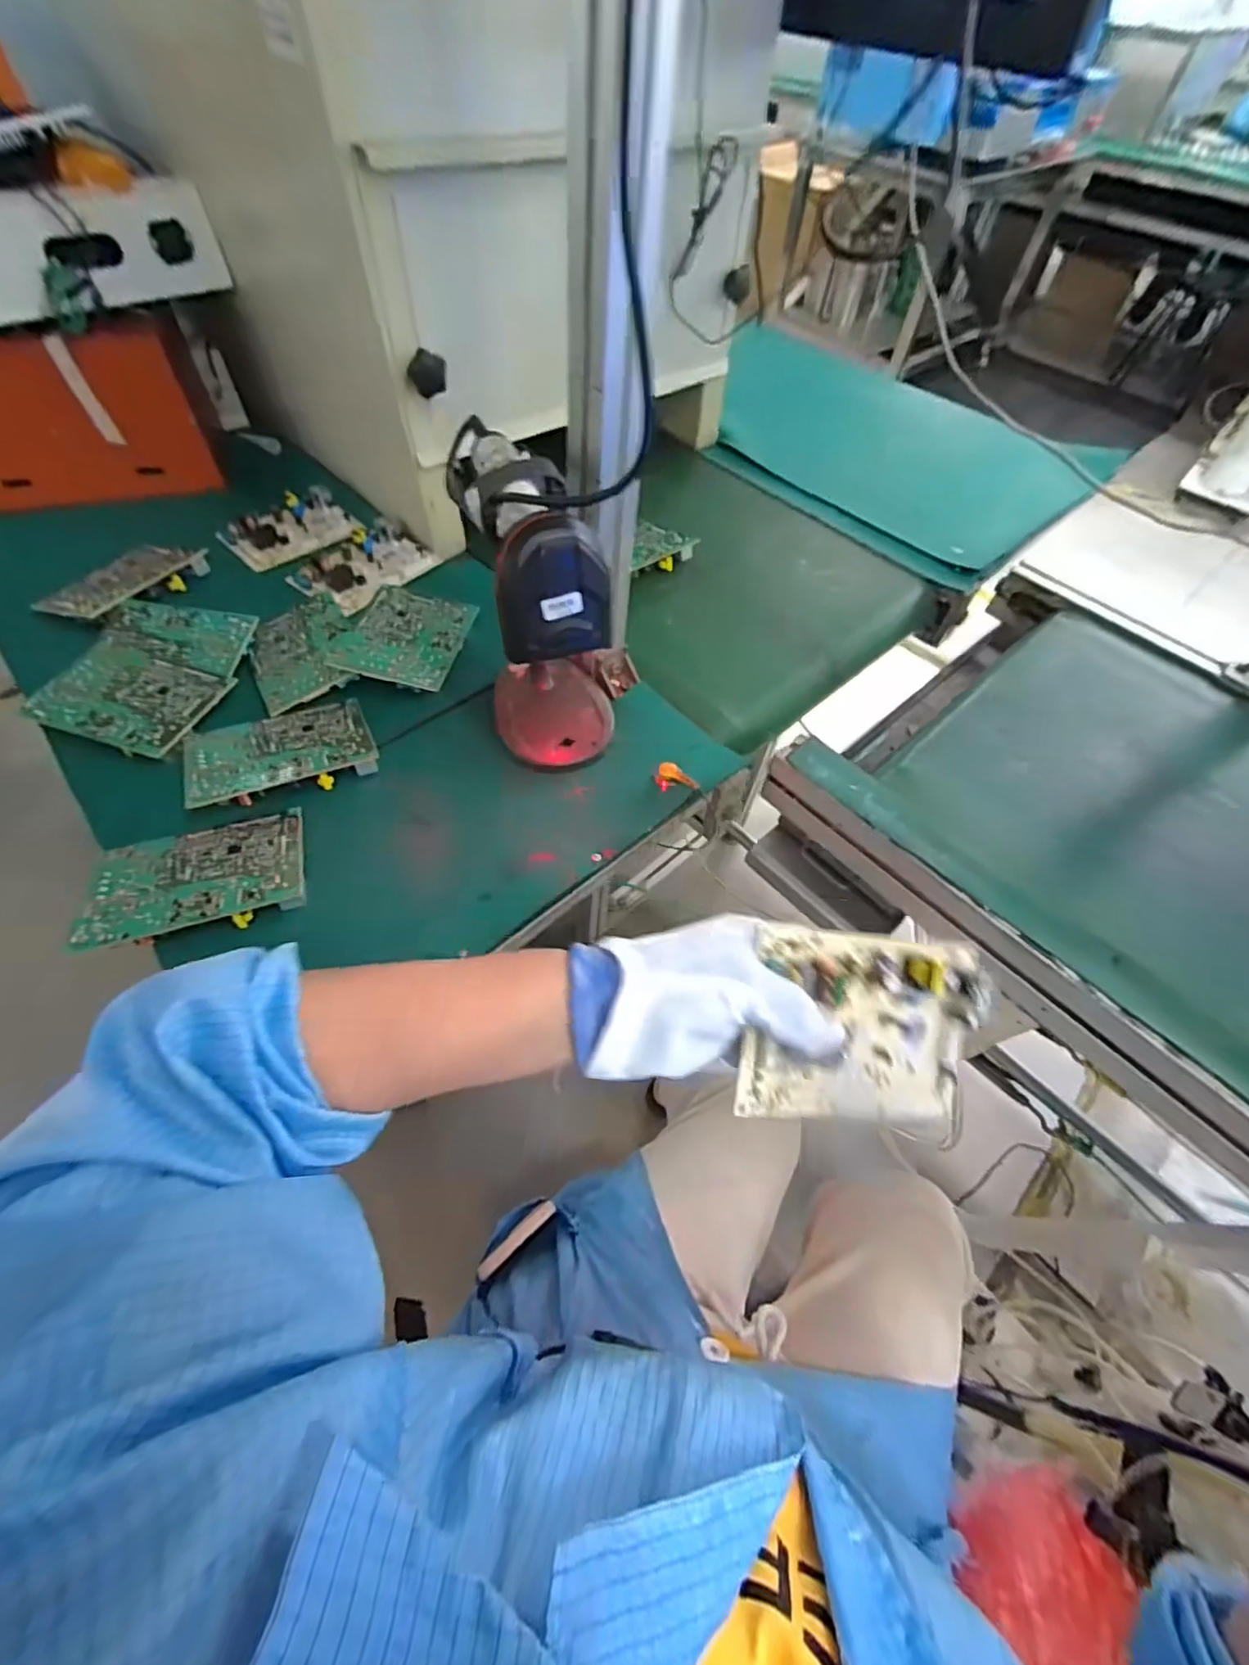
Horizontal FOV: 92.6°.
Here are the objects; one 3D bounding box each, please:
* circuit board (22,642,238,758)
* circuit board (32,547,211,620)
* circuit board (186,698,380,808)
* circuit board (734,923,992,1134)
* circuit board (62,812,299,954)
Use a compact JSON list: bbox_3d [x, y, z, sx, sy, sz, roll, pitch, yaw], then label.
[{"bbox_3d":[-0.432,-0.118,0.521,0.134,0.013,0.101,13,57,6],"label":"circuit board"},{"bbox_3d":[-0.520,-0.264,0.618,0.090,0.023,0.136,23,59,12],"label":"circuit board"},{"bbox_3d":[-0.287,-0.072,0.496,0.139,0.020,0.091,-20,60,-15],"label":"circuit board"},{"bbox_3d":[0.131,0.109,0.320,0.134,0.025,0.103,9,93,-15],"label":"circuit board"},{"bbox_3d":[-0.307,0.030,0.433,0.134,0.030,0.093,-17,59,-13],"label":"circuit board"}]

